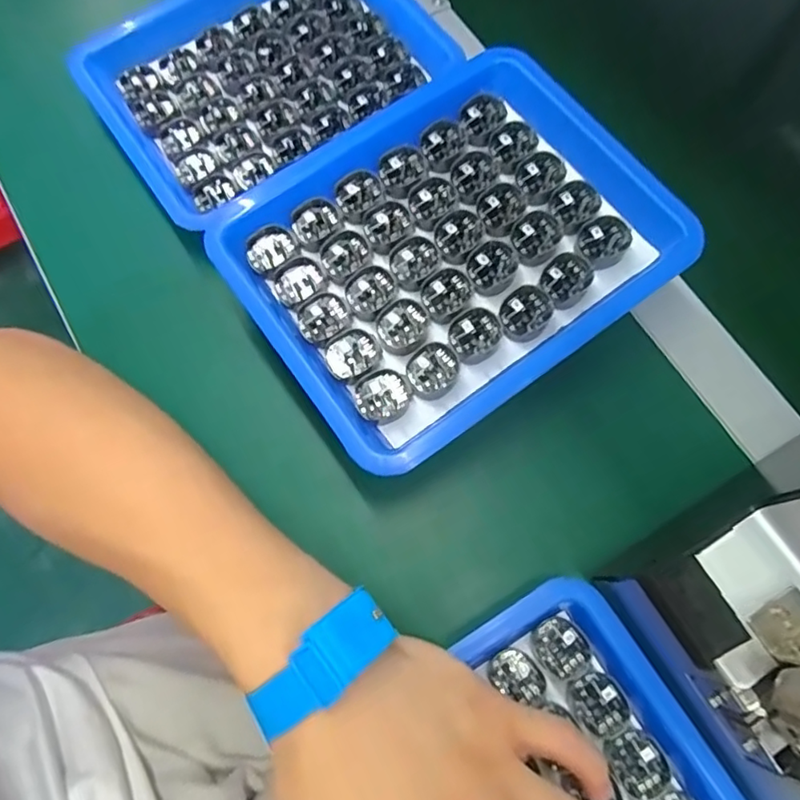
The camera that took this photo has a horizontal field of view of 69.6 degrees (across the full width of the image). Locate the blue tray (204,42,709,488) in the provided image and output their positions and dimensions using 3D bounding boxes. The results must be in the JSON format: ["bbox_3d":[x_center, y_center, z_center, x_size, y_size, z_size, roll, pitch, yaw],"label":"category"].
[{"bbox_3d":[0.030,-0.084,0.309,0.221,0.026,0.167,-34,76,-11],"label":"blue tray"}]

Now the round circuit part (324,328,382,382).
[{"bbox_3d":[-0.024,-0.023,0.295,0.028,0.006,0.026,0,72,-1],"label":"round circuit part"}]

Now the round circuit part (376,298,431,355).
[{"bbox_3d":[0.002,-0.038,0.301,0.028,0.005,0.027,0,72,-1],"label":"round circuit part"}]

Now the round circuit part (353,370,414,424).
[{"bbox_3d":[-0.008,-0.001,0.291,0.029,0.010,0.023,-26,75,-9],"label":"round circuit part"}]

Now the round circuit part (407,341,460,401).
[{"bbox_3d":[0.017,-0.014,0.295,0.029,0.008,0.023,-42,78,-13],"label":"round circuit part"}]

